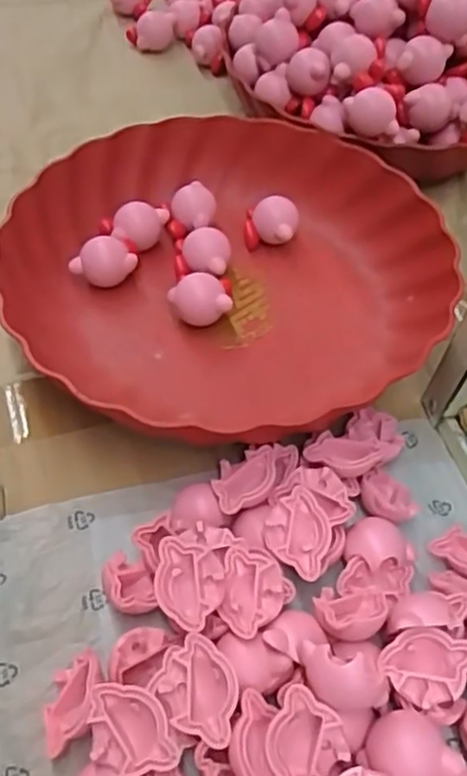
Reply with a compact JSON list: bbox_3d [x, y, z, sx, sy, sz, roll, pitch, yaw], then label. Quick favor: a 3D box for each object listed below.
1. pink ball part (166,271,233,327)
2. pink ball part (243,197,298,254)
[{"bbox_3d":[-0.019,-0.048,0.389,0.033,0.024,0.022,-4,55,-7],"label":"pink ball part"},{"bbox_3d":[0.024,-0.101,0.429,0.032,0.027,0.025,7,54,1],"label":"pink ball part"}]

